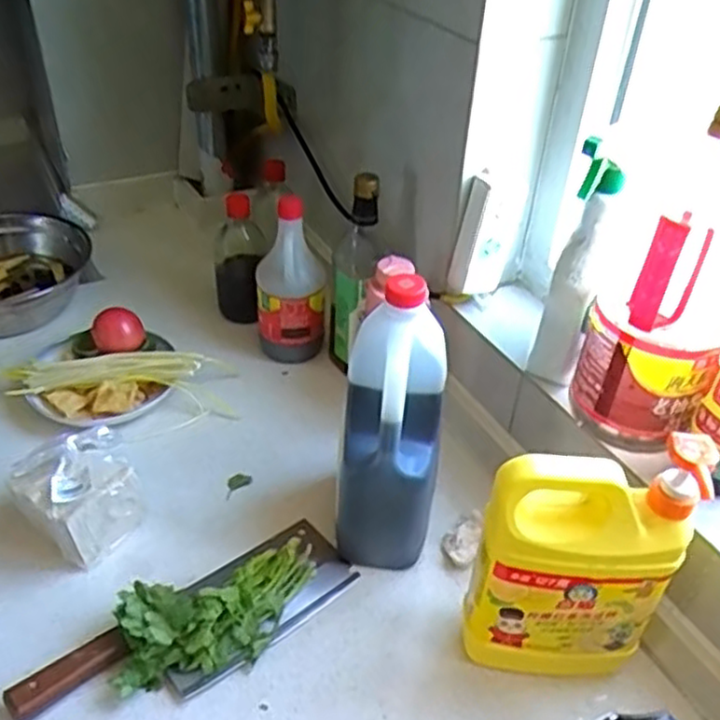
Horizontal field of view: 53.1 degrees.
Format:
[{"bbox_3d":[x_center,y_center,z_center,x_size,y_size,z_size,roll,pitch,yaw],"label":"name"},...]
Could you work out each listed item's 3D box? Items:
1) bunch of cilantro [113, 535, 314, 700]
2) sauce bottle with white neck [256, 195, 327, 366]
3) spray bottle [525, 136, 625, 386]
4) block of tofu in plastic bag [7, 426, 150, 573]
[{"bbox_3d":[-0.118,0.214,0.623,0.190,0.059,0.082,-20,42,-27],"label":"bunch of cilantro"},{"bbox_3d":[-0.086,-0.092,0.900,0.085,0.208,0.067,-1,37,-4],"label":"sauce bottle with white neck"},{"bbox_3d":[0.195,-0.076,0.657,0.047,0.209,0.053,13,38,15],"label":"spray bottle"},{"bbox_3d":[-0.264,0.128,0.689,0.090,0.095,0.097,31,45,33],"label":"block of tofu in plastic bag"}]

